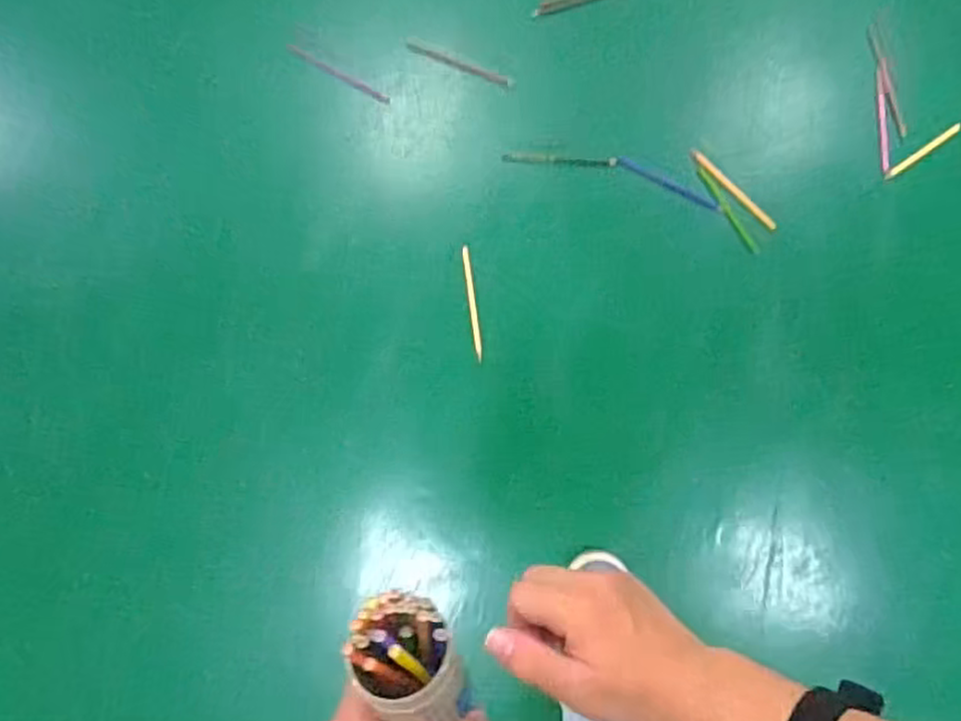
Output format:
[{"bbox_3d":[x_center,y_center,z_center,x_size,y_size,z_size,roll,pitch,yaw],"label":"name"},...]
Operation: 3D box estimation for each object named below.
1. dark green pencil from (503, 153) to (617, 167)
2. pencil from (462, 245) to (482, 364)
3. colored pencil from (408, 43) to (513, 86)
[{"bbox_3d":[0.119,-0.300,1.084,0.168,0.008,0.015,4,88,1],"label":"dark green pencil"},{"bbox_3d":[-0.011,-0.084,1.065,0.011,0.007,0.168,-7,88,1],"label":"pencil"},{"bbox_3d":[-0.032,-0.448,1.093,0.168,0.010,0.015,23,89,2],"label":"colored pencil"}]

